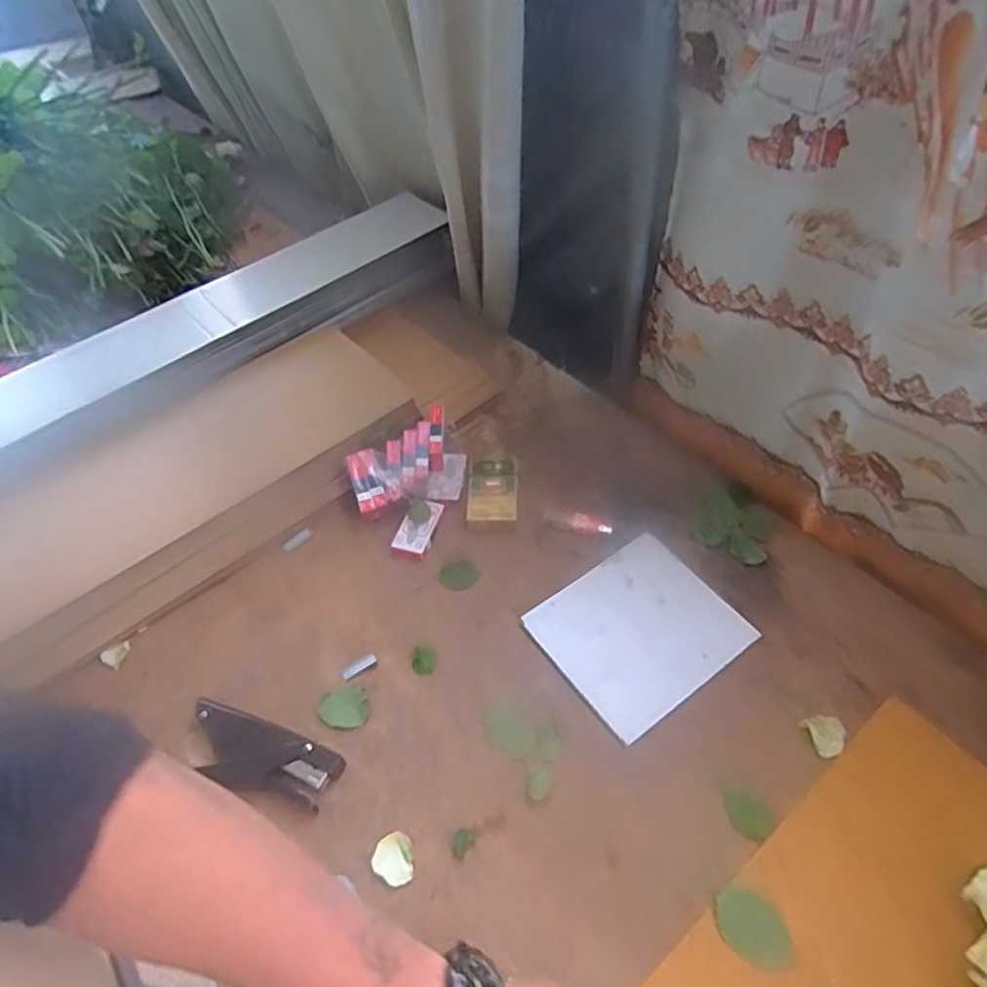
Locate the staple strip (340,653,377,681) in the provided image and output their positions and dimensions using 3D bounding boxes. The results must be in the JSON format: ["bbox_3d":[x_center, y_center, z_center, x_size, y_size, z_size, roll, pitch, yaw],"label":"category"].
[{"bbox_3d":[-0.133,0.171,0.634,0.036,0.004,0.013,-28,54,-16],"label":"staple strip"}]

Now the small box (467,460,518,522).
[{"bbox_3d":[-0.001,-0.002,0.744,0.055,0.024,0.081,-2,52,5],"label":"small box"}]

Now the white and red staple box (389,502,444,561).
[{"bbox_3d":[-0.085,0.040,0.715,0.038,0.021,0.068,13,54,16],"label":"white and red staple box"}]

